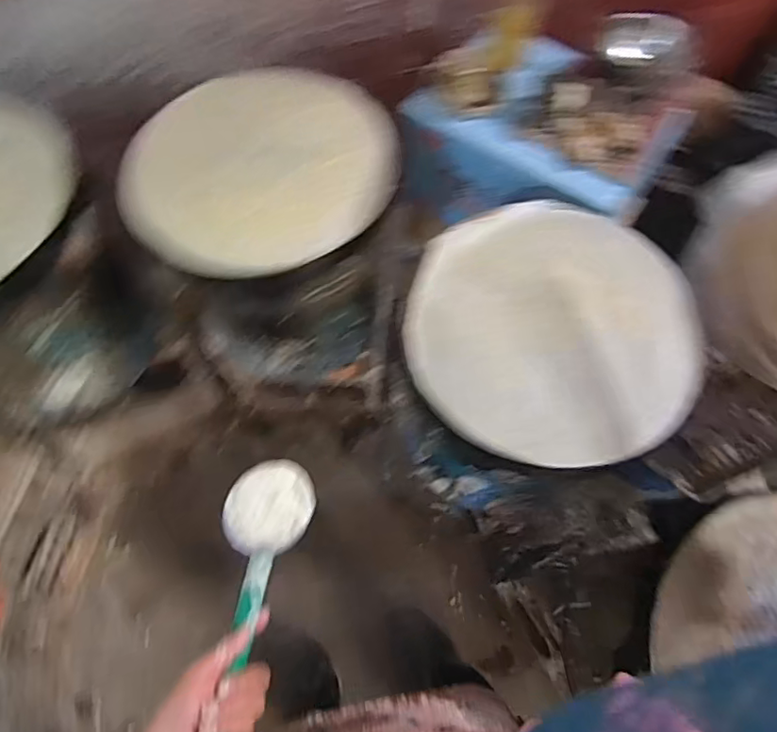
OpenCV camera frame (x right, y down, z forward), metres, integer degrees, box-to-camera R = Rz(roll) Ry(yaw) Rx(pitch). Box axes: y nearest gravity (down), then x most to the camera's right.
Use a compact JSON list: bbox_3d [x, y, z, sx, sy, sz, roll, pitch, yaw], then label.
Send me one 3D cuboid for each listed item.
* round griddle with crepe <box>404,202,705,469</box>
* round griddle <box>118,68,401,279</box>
[{"bbox_3d":[0.210,-0.049,0.737,0.356,0.044,0.338,0,67,-1],"label":"round griddle with crepe"},{"bbox_3d":[-0.189,-0.305,0.846,0.400,0.038,0.374,-11,68,-6],"label":"round griddle"}]

